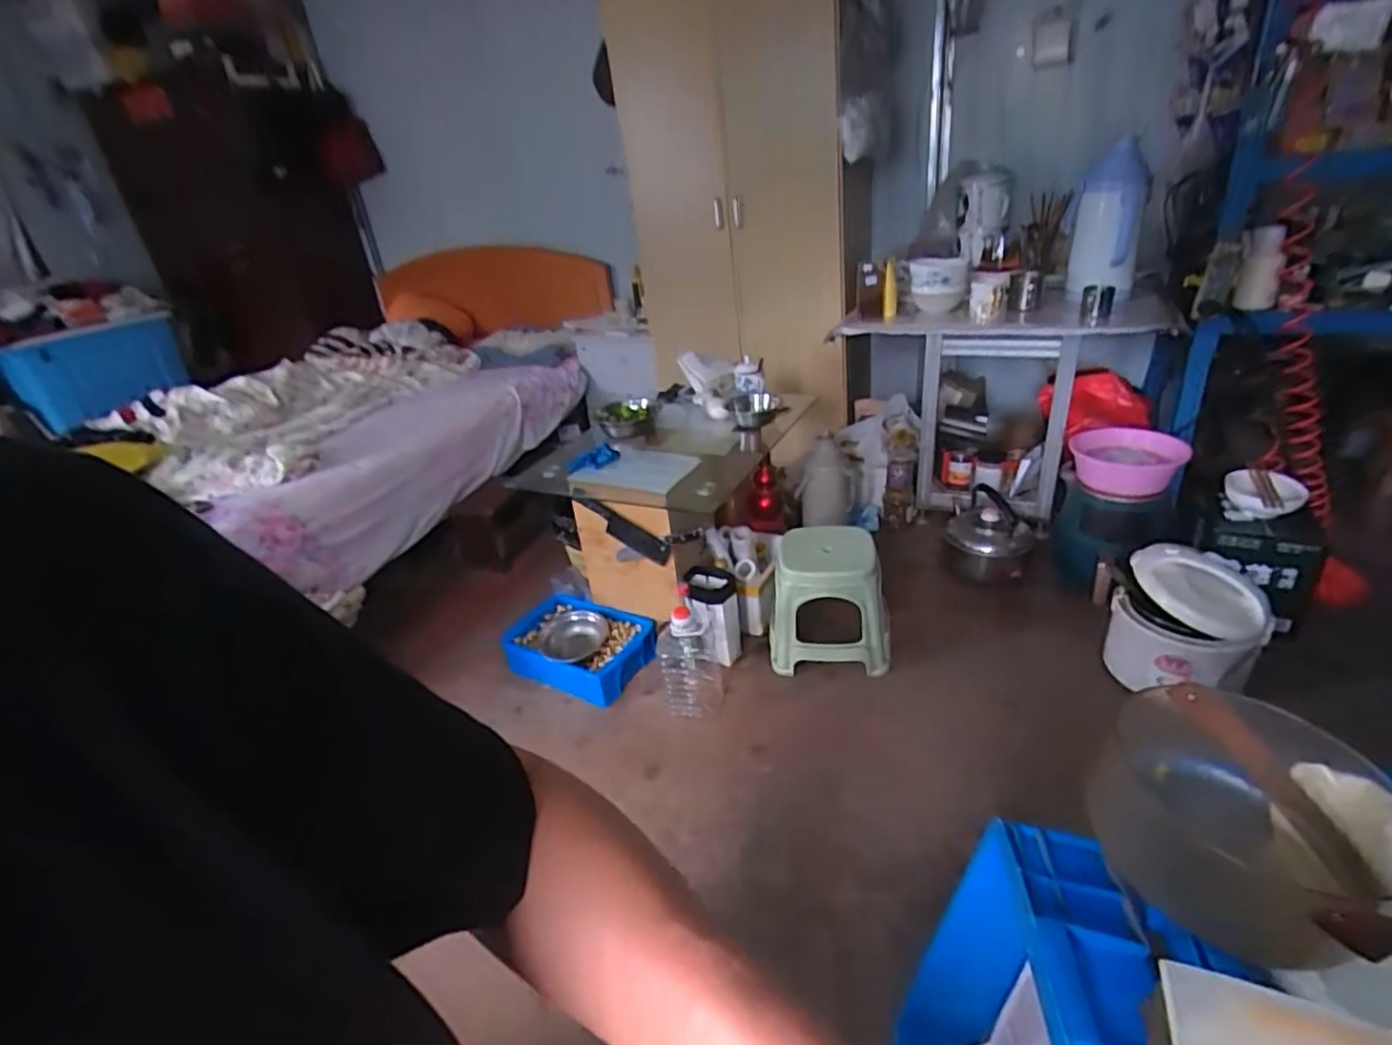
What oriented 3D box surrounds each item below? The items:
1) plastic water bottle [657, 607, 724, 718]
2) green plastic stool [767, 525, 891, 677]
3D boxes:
[{"bbox_3d":[-0.018,0.335,1.636,0.149,0.291,0.177,-7,29,0],"label":"plastic water bottle"},{"bbox_3d":[0.340,0.189,1.710,0.298,0.313,0.239,0,30,13],"label":"green plastic stool"}]

